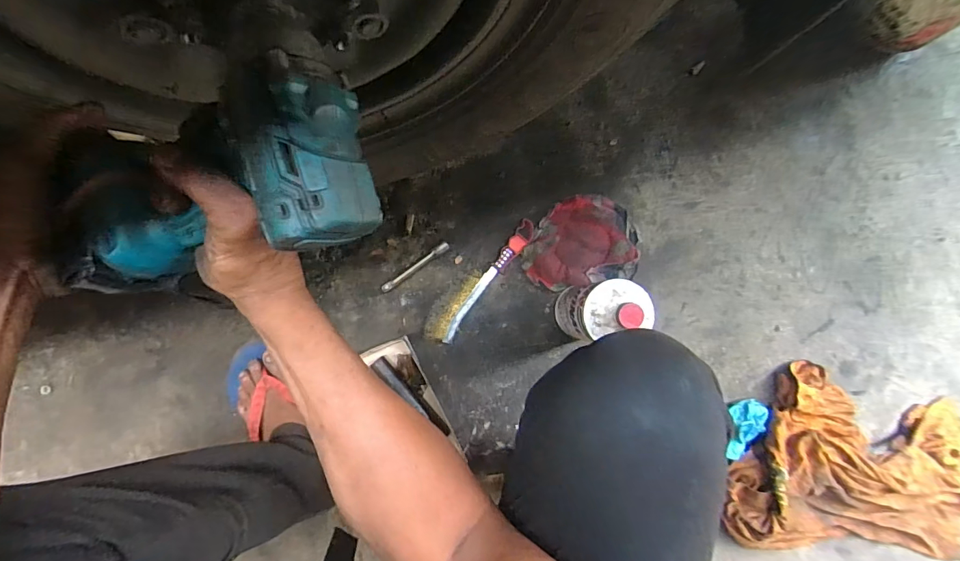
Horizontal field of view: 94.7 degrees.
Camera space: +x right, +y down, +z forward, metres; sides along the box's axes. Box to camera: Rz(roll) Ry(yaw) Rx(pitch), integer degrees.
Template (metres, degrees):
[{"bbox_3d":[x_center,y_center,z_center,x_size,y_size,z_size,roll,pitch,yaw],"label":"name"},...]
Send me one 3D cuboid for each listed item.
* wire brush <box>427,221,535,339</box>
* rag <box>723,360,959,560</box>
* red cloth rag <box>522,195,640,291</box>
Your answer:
[{"bbox_3d":[0.000,-0.001,0.706,0.052,0.023,0.239,42,84,-2],"label":"wire brush"},{"bbox_3d":[0.633,0.307,0.717,0.460,0.067,0.303,9,86,-2],"label":"rag"},{"bbox_3d":[0.162,-0.063,0.711,0.185,0.028,0.139,-10,88,-5],"label":"red cloth rag"}]

